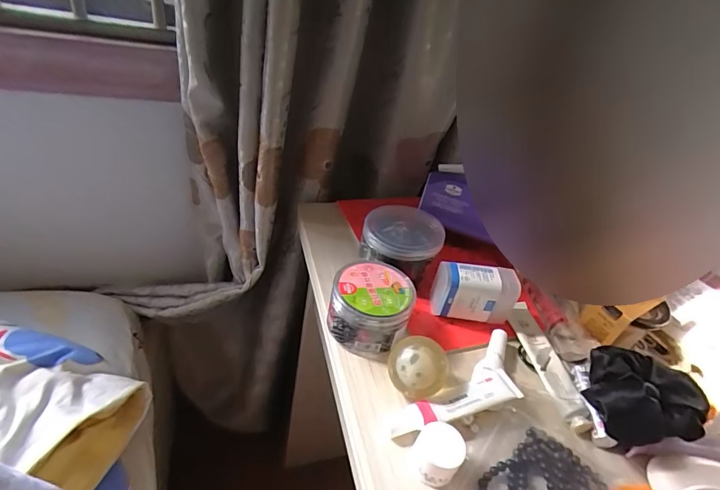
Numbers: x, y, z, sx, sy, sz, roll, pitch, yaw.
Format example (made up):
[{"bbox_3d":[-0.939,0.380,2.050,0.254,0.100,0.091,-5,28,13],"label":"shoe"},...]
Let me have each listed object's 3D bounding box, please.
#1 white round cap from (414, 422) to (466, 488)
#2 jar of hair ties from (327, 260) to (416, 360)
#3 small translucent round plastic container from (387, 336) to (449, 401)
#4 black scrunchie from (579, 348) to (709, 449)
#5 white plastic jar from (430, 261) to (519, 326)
[{"bbox_3d":[0.064,0.169,0.335,0.033,0.034,0.037,10,38,-3],"label":"white round cap"},{"bbox_3d":[0.012,0.066,0.429,0.078,0.065,0.077,8,38,-6],"label":"jar of hair ties"},{"bbox_3d":[0.052,0.113,0.383,0.053,0.052,0.023,-7,-1,16],"label":"small translucent round plastic container"},{"bbox_3d":[0.263,0.137,0.378,0.110,0.066,0.077,12,38,-1],"label":"black scrunchie"},{"bbox_3d":[0.128,0.055,0.463,0.090,0.063,0.033,9,38,-5],"label":"white plastic jar"}]

